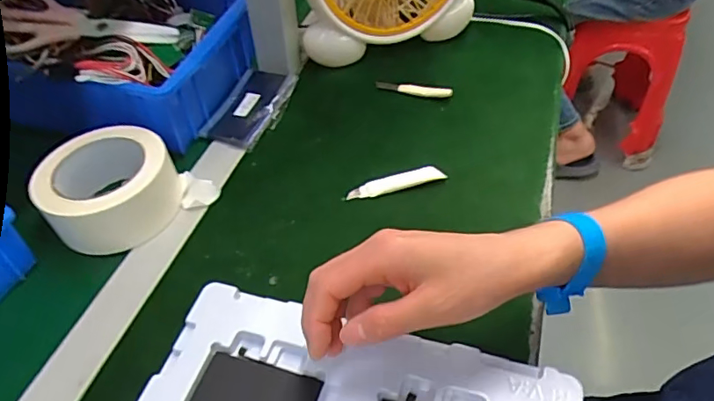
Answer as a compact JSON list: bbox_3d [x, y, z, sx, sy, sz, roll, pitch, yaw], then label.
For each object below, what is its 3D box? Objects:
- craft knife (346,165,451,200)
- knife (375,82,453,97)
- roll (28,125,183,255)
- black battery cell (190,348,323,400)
[{"bbox_3d":[0.036,-0.017,0.493,0.091,0.015,0.016,-12,47,-9],"label":"craft knife"},{"bbox_3d":[0.064,-0.126,0.592,0.086,0.009,0.010,11,48,12],"label":"knife"},{"bbox_3d":[-0.214,-0.012,0.466,0.098,0.061,0.100,-1,46,1],"label":"roll"},{"bbox_3d":[-0.069,0.132,0.350,0.079,0.007,0.051,11,48,12],"label":"black battery cell"}]

